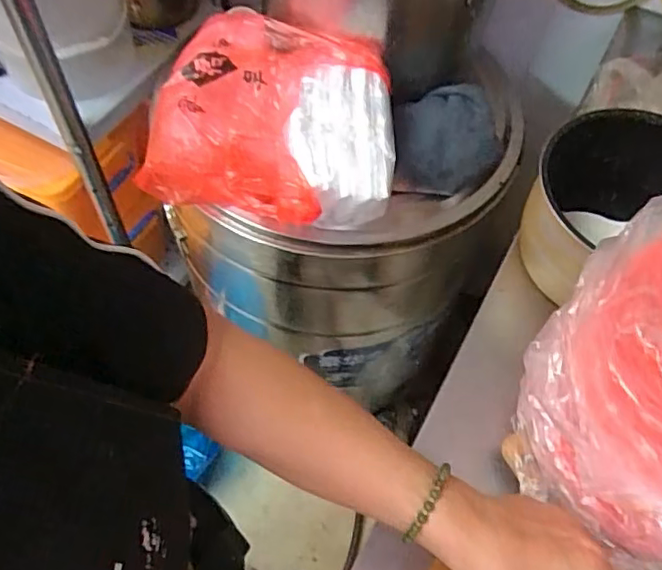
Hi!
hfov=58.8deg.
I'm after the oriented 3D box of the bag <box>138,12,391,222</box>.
[{"bbox_3d":[-0.057,-0.196,0.702,0.290,0.102,0.222,17,59,6],"label":"bag"}]

